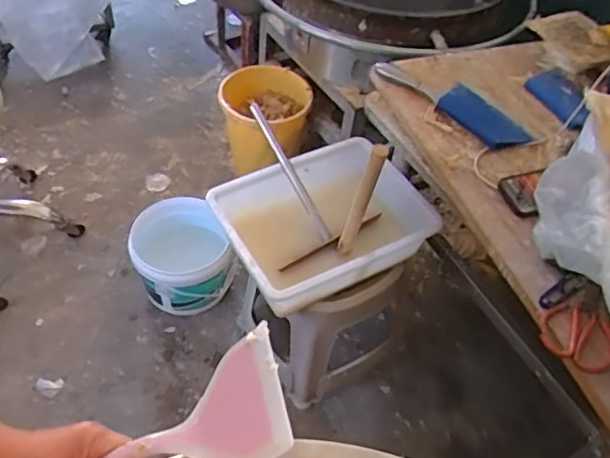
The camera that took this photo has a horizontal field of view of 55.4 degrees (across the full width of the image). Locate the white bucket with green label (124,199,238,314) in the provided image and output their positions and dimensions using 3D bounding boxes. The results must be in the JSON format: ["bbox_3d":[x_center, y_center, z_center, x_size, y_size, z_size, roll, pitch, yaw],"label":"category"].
[{"bbox_3d":[-0.287,0.071,1.349,0.213,0.174,0.236,-14,52,-16],"label":"white bucket with green label"}]

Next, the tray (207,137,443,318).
[{"bbox_3d":[0.030,-0.009,1.047,0.339,0.106,0.266,-21,54,-21],"label":"tray"}]

